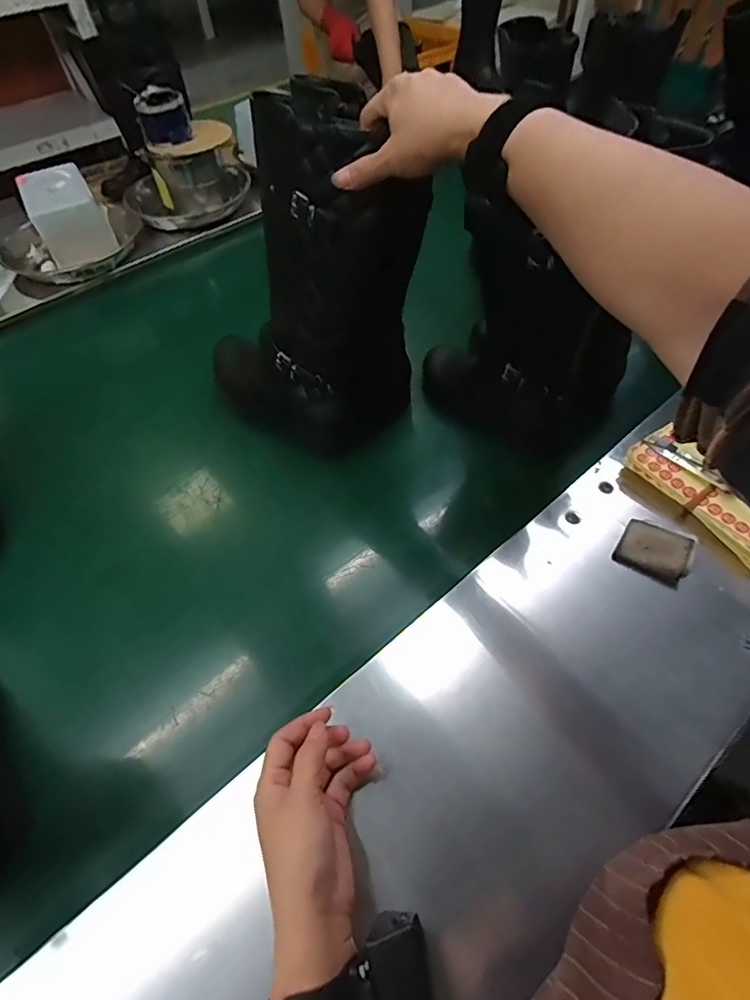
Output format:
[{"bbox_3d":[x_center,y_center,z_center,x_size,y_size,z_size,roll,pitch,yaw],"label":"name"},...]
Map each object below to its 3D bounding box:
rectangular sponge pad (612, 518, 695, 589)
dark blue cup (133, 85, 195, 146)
[{"bbox_3d":[0.281,0.051,0.500,0.063,0.018,0.053,28,61,22],"label":"rectangular sponge pad"},{"bbox_3d":[-0.388,-0.708,0.912,0.087,0.063,0.084,-19,55,-9],"label":"dark blue cup"}]

